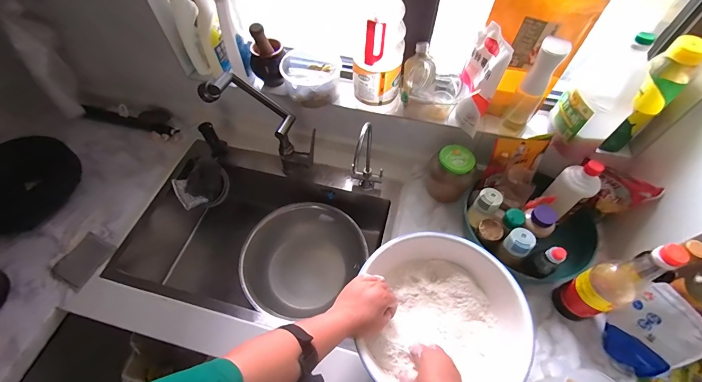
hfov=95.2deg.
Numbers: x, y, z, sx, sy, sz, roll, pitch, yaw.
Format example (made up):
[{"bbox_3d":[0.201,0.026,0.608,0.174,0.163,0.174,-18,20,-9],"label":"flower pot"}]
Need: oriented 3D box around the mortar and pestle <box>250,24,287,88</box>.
[{"bbox_3d":[-0.204,-0.331,0.783,0.083,0.178,0.069,-10,57,-6],"label":"mortar and pestle"}]

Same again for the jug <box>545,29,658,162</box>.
[{"bbox_3d":[0.495,-0.183,0.644,0.118,0.245,0.092,37,64,22],"label":"jug"}]

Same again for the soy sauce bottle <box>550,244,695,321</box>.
[{"bbox_3d":[0.485,0.166,0.584,0.089,0.275,0.074,-13,57,-8],"label":"soy sauce bottle"}]

